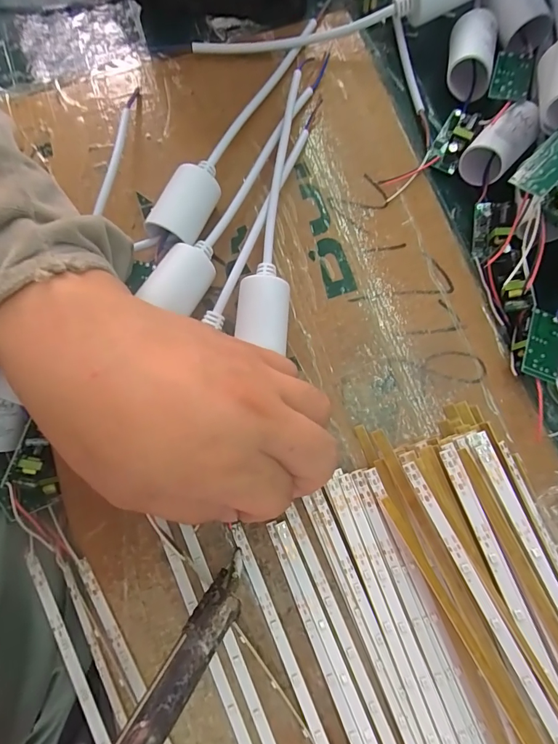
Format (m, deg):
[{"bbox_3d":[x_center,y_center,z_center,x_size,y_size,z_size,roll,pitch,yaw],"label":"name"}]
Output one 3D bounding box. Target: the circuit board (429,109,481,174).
[{"bbox_3d":[0.108,-0.145,0.244,0.019,0.017,0.034,26,80,6],"label":"circuit board"}]

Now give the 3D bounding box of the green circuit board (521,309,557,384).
[{"bbox_3d":[0.144,-0.014,0.219,0.020,0.013,0.037,15,79,4],"label":"green circuit board"}]

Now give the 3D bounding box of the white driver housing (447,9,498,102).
[{"bbox_3d":[0.121,-0.198,0.249,0.028,0.028,0.042,12,79,4],"label":"white driver housing"}]

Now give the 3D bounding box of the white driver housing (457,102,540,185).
[{"bbox_3d":[0.132,-0.136,0.237,0.026,0.028,0.039,41,82,9],"label":"white driver housing"}]

